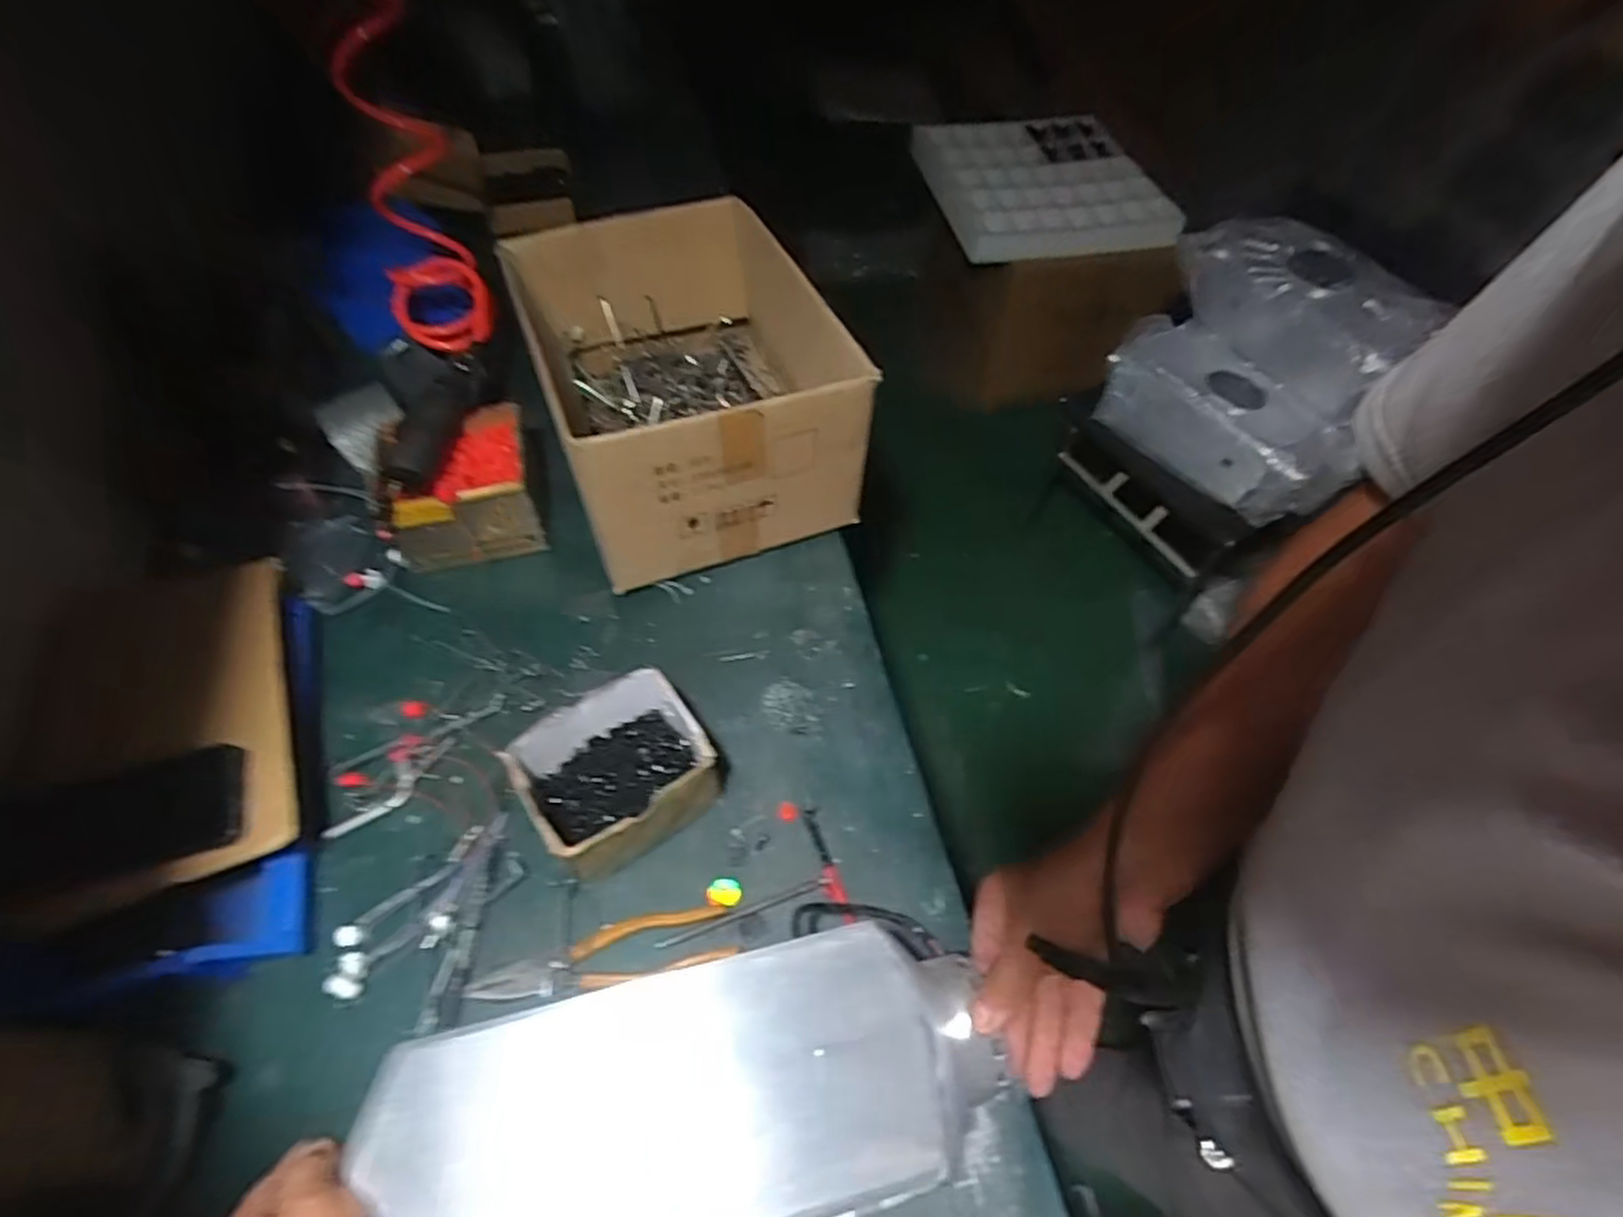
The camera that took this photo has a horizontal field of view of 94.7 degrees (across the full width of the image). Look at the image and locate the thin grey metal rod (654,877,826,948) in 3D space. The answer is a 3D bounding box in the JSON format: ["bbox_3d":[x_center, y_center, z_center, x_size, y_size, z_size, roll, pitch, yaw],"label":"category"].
[{"bbox_3d":[-0.057,0.253,0.621,0.145,0.006,0.009,-17,58,-12],"label":"thin grey metal rod"}]

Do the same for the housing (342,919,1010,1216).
[{"bbox_3d":[-0.065,0.267,0.400,0.341,0.050,0.133,-7,56,-12],"label":"housing"}]

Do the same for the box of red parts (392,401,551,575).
[{"bbox_3d":[-0.374,-0.135,0.819,0.150,0.097,0.148,-11,57,-9],"label":"box of red parts"}]

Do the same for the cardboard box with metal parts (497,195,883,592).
[{"bbox_3d":[-0.138,-0.263,0.848,0.307,0.208,0.400,-19,58,-13],"label":"cardboard box with metal parts"}]

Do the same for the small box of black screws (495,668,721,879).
[{"bbox_3d":[-0.163,0.140,0.638,0.141,0.101,0.123,-29,61,-19],"label":"small box of black screws"}]

